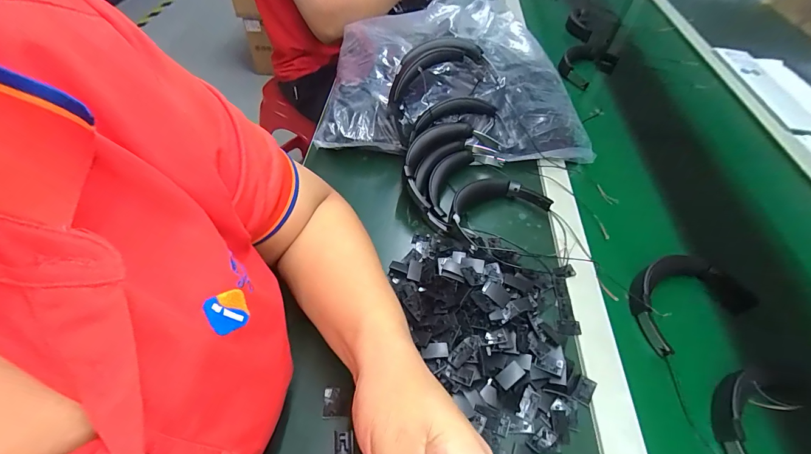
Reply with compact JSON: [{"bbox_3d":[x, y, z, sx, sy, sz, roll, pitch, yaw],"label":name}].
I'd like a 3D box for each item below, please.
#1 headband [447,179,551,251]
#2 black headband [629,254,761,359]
[{"bbox_3d":[0.110,-0.027,0.454,0.144,0.041,0.080,-27,59,-24],"label":"headband"},{"bbox_3d":[0.324,0.078,0.416,0.152,0.044,0.087,-17,56,-18],"label":"black headband"}]

